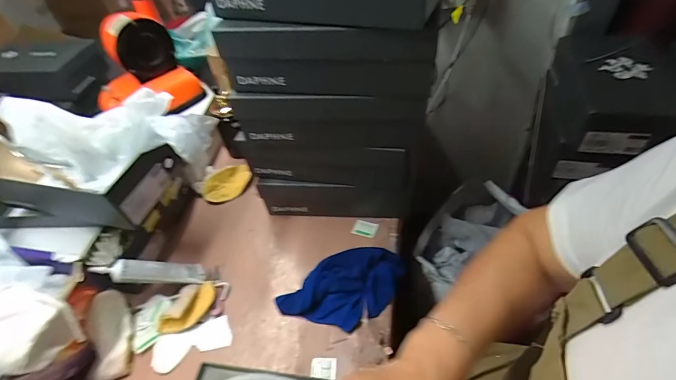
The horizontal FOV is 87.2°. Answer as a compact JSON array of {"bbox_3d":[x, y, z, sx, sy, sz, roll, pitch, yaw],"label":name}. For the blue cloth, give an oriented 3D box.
[{"bbox_3d":[0.018,0.165,0.615,0.213,0.033,0.130,-34,52,-23],"label":"blue cloth"}]

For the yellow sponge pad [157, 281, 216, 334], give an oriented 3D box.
[{"bbox_3d":[-0.258,0.199,0.609,0.056,0.022,0.104,32,58,31],"label":"yellow sponge pad"}]

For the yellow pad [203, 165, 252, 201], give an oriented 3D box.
[{"bbox_3d":[-0.254,-0.017,0.815,0.113,0.016,0.068,-26,77,-14],"label":"yellow pad"}]

